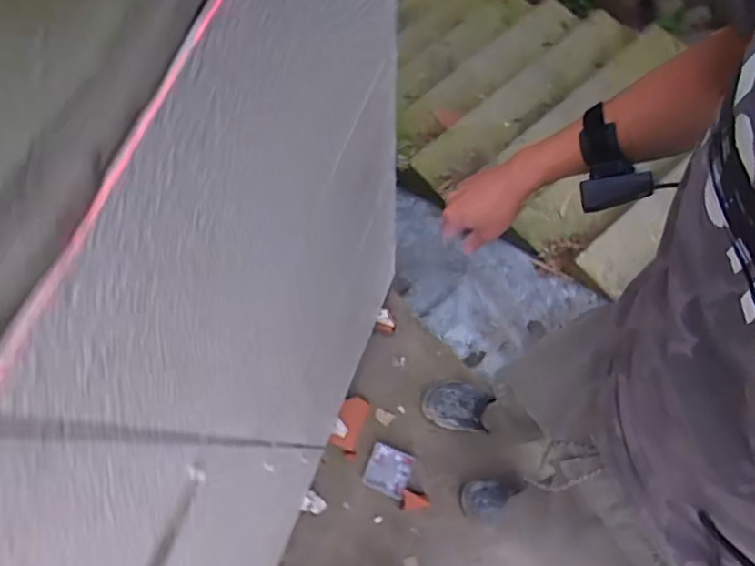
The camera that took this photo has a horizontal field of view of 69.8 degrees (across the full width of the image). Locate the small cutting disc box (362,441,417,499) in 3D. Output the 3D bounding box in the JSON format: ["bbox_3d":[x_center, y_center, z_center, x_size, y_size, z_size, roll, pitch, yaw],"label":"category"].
[{"bbox_3d":[0.028,0.491,1.421,0.113,0.017,0.113,20,74,7],"label":"small cutting disc box"}]

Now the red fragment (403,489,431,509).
[{"bbox_3d":[0.099,0.547,1.374,0.064,0.022,0.046,-4,73,-1],"label":"red fragment"}]

